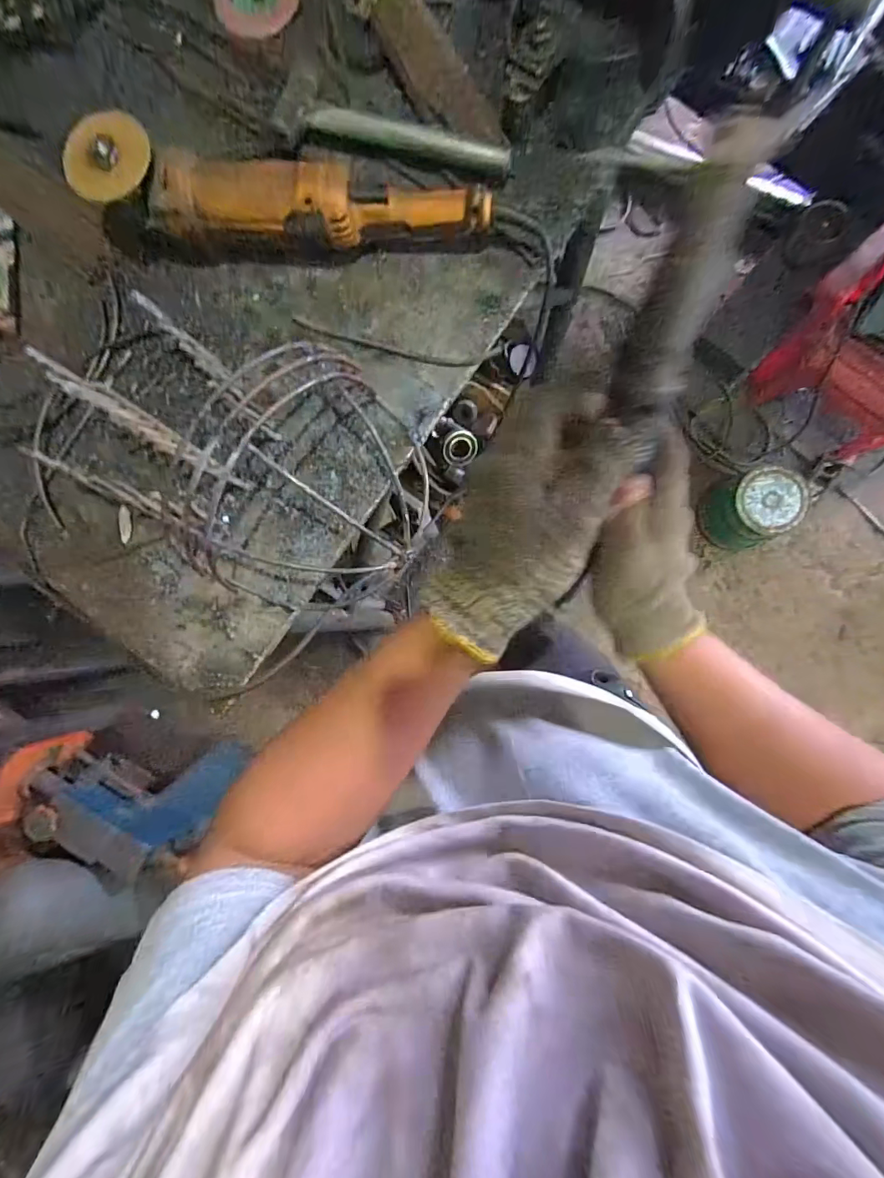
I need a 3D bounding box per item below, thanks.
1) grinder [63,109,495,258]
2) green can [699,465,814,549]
[{"bbox_3d":[-0.144,-0.375,0.441,0.369,0.081,0.076,1,88,4],"label":"grinder"},{"bbox_3d":[0.815,-0.207,1.224,0.171,0.217,0.176,0,88,4],"label":"green can"}]

